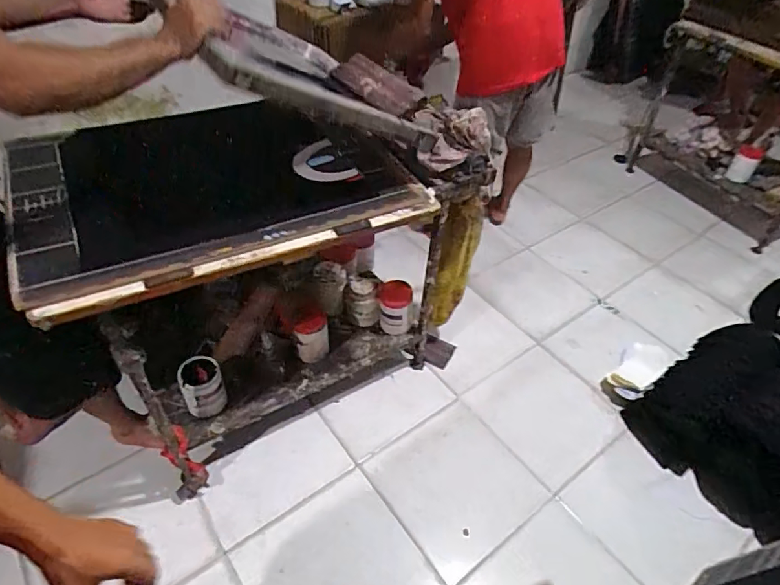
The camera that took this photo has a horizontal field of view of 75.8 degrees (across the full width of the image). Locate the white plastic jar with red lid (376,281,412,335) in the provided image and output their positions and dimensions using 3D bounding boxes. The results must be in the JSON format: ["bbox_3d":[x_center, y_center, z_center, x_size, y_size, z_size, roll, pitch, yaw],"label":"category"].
[{"bbox_3d":[0.018,0.043,1.564,0.115,0.164,0.096,5,45,1],"label":"white plastic jar with red lid"}]

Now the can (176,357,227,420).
[{"bbox_3d":[-0.493,0.244,1.323,0.105,0.150,0.099,2,45,-2],"label":"can"}]

